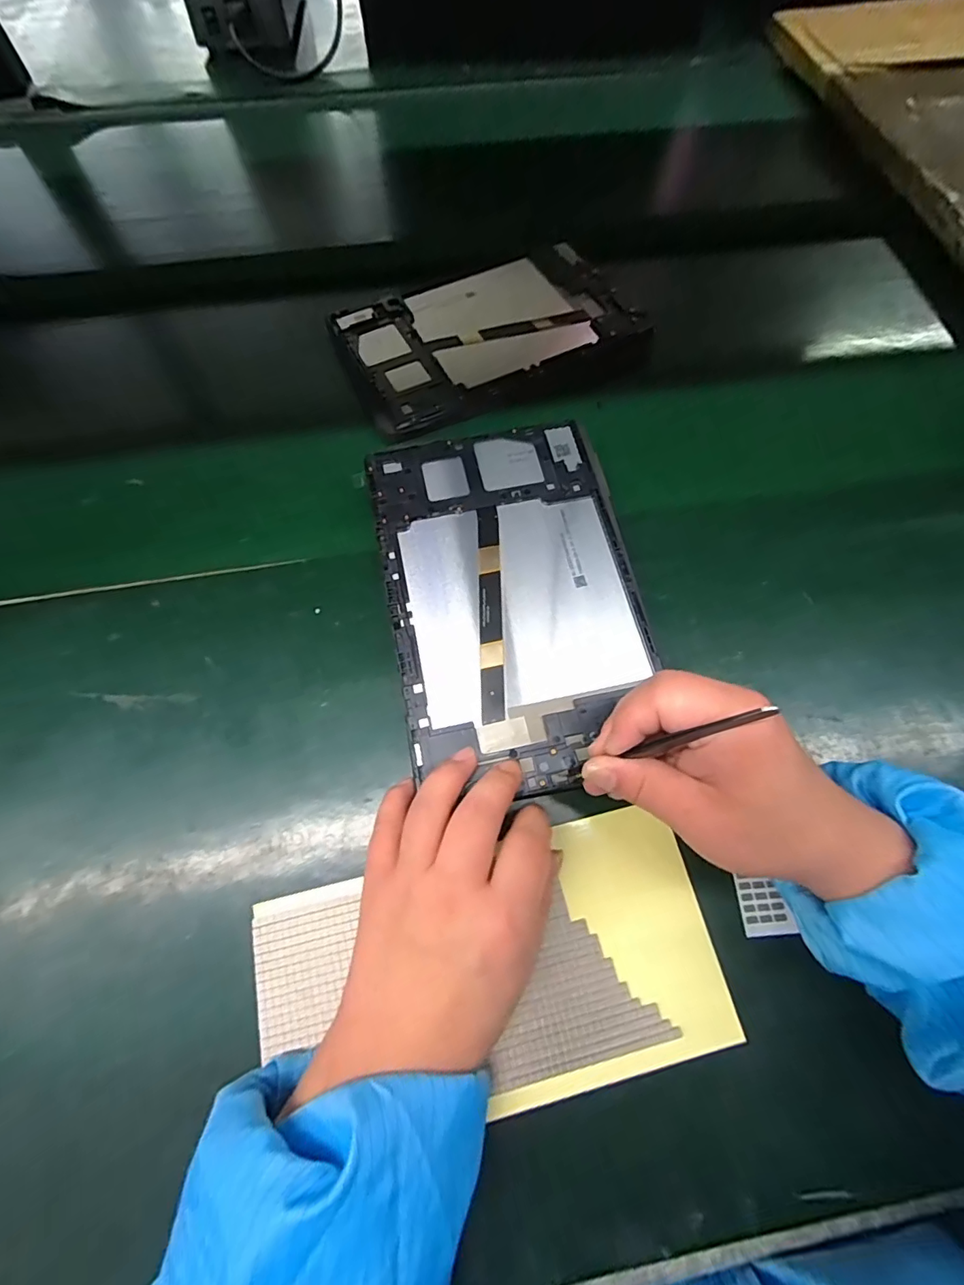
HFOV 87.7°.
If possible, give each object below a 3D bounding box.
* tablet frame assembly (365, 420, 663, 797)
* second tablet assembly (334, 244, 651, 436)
[{"bbox_3d":[0.018,-0.034,0.312,0.152,0.006,0.232,-11,70,-4],"label":"tablet frame assembly"},{"bbox_3d":[0.003,-0.272,0.432,0.244,0.010,0.152,-28,72,-10],"label":"second tablet assembly"}]

